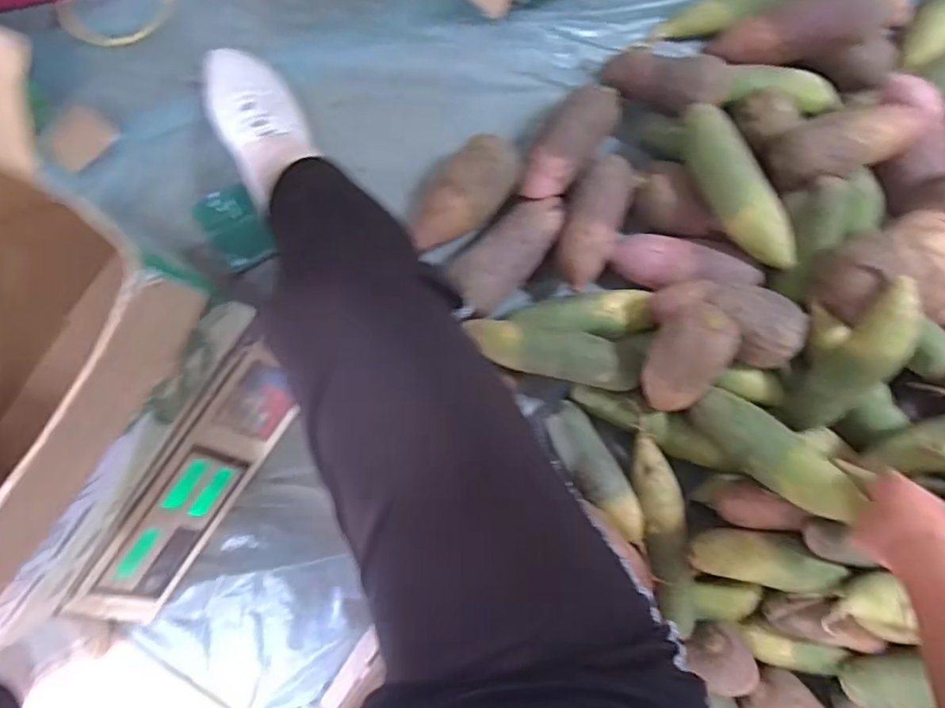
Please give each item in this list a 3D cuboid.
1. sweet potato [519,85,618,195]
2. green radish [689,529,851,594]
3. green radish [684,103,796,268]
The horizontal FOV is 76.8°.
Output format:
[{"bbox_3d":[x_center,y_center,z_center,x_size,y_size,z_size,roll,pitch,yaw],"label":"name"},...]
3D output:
[{"bbox_3d":[0.109,-0.241,0.679,0.064,0.058,0.151,39,85,-5],"label":"sweet potato"},{"bbox_3d":[0.306,0.218,0.638,0.152,0.057,0.058,9,88,-6],"label":"green radish"},{"bbox_3d":[0.293,-0.182,0.668,0.058,0.056,0.198,-38,94,-6],"label":"green radish"}]

